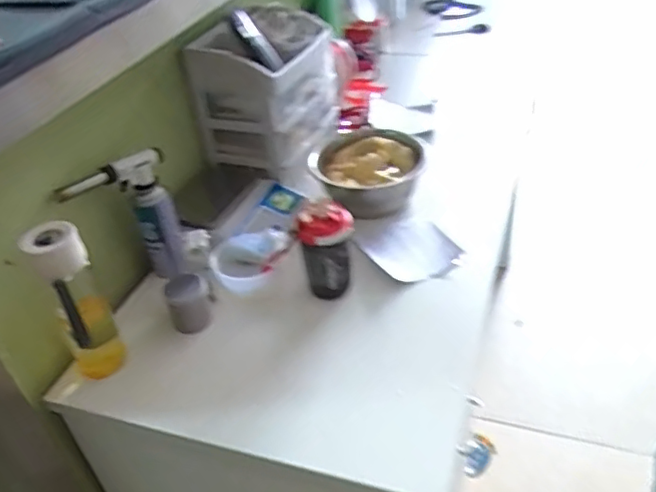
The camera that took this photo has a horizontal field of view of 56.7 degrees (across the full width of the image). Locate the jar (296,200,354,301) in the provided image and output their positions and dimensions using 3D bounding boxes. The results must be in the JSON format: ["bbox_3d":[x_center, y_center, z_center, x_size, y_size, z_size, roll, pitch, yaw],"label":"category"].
[{"bbox_3d":[0.001,0.009,1.001,0.085,0.178,0.064,-8,42,-1],"label":"jar"}]

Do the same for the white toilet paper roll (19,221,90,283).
[{"bbox_3d":[-0.364,0.005,0.816,0.081,0.073,0.072,-29,46,-23],"label":"white toilet paper roll"}]

